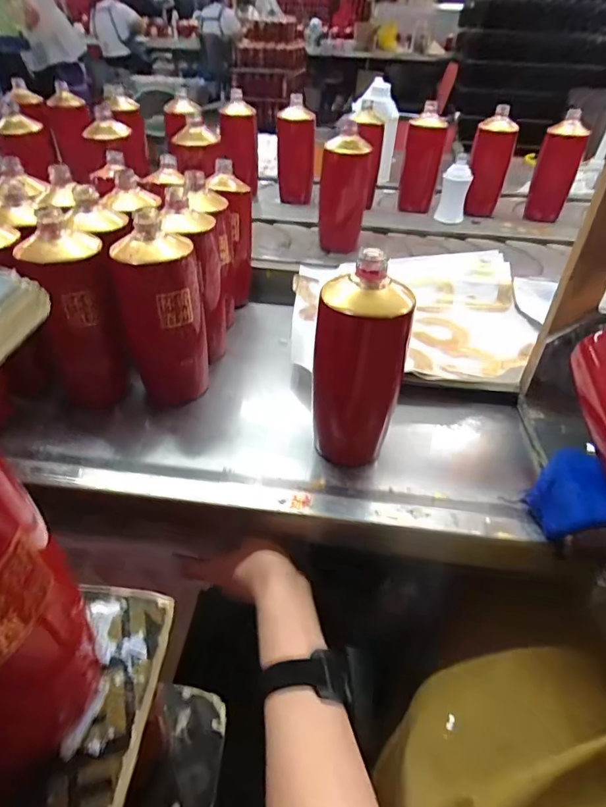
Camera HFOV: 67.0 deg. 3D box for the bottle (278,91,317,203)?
[{"bbox_3d":[-0.012,-0.521,0.957,0.079,0.182,0.062,0,40,-3],"label":"bottle"}]

